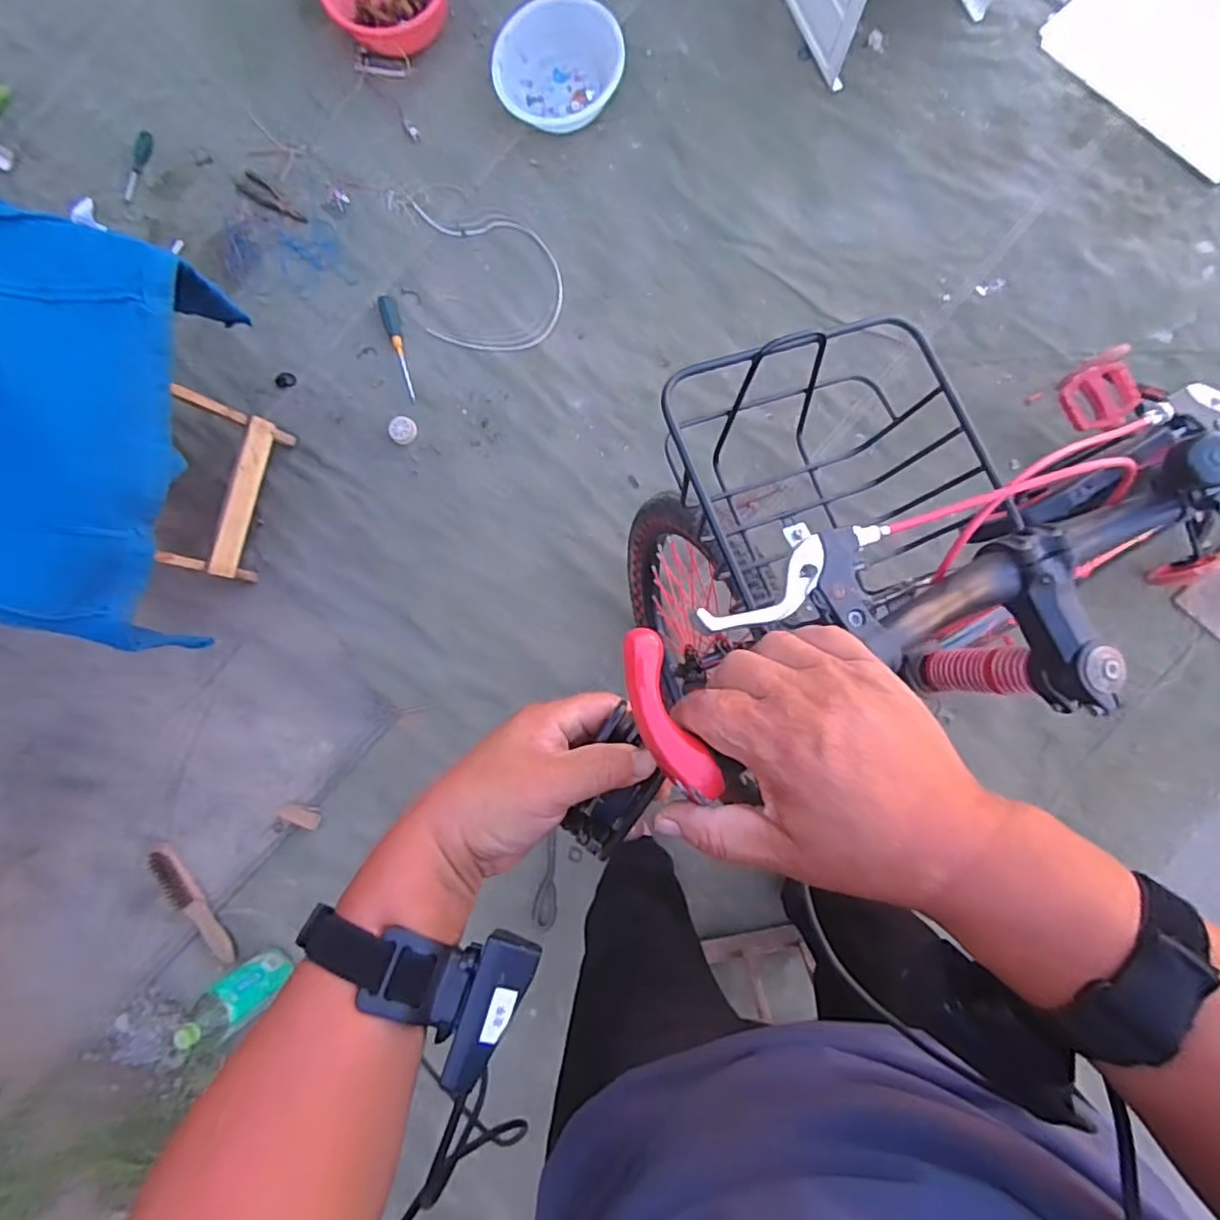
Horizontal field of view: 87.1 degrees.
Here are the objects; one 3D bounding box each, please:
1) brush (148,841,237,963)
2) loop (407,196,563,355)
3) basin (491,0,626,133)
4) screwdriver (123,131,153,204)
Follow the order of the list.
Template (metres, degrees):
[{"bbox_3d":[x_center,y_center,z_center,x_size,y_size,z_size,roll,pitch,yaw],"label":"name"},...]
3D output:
[{"bbox_3d":[-0.805,0.568,1.238,0.066,0.024,0.261,-29,96,4],"label":"brush"},{"bbox_3d":[-0.245,-0.622,1.223,0.313,0.006,0.247,12,89,0],"label":"loop"},{"bbox_3d":[-0.097,-1.016,1.195,0.235,0.091,0.188,8,86,6],"label":"basin"},{"bbox_3d":[-0.903,-0.843,1.223,0.032,0.020,0.147,12,87,7],"label":"screwdriver"}]

